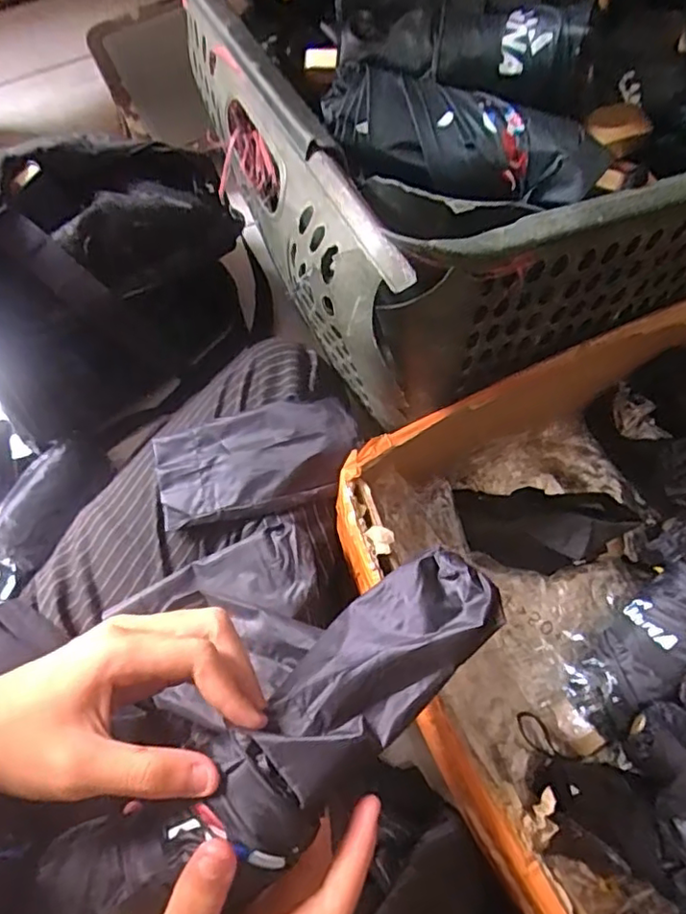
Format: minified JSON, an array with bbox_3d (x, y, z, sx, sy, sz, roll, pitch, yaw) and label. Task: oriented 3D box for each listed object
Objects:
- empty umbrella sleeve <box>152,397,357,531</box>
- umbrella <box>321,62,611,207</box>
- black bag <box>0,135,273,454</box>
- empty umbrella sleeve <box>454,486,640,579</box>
[{"bbox_3d":[-0.067,0.001,0.476,0.157,0.022,0.074,-16,68,-6],"label":"empty umbrella sleeve"},{"bbox_3d":[0.065,-0.176,0.335,0.149,0.036,0.049,14,68,7],"label":"umbrella"},{"bbox_3d":[-0.228,-0.157,0.572,0.264,0.235,0.160,-35,71,-13],"label":"black bag"},{"bbox_3d":[0.175,0.061,0.535,0.151,0.041,0.071,5,67,3],"label":"empty umbrella sleeve"}]

